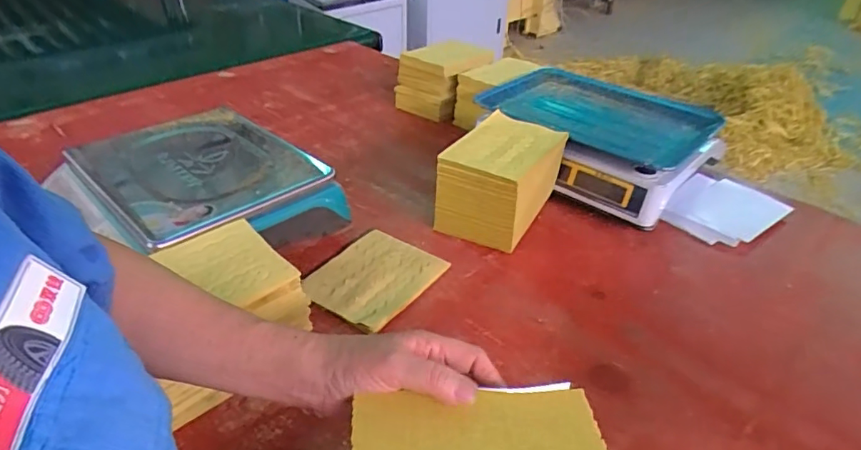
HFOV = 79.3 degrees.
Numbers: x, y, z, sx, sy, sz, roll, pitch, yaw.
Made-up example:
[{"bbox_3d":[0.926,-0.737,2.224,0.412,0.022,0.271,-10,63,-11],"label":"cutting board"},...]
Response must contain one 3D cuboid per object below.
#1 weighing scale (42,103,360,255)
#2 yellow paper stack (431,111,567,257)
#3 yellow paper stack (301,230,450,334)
[{"bbox_3d":[-0.284,-0.040,0.677,0.276,0.111,0.227,29,42,33],"label":"weighing scale"},{"bbox_3d":[0.099,-0.061,0.731,0.120,0.122,0.165,22,38,26],"label":"yellow paper stack"},{"bbox_3d":[-0.068,0.060,0.635,0.124,0.008,0.154,25,40,29],"label":"yellow paper stack"}]

